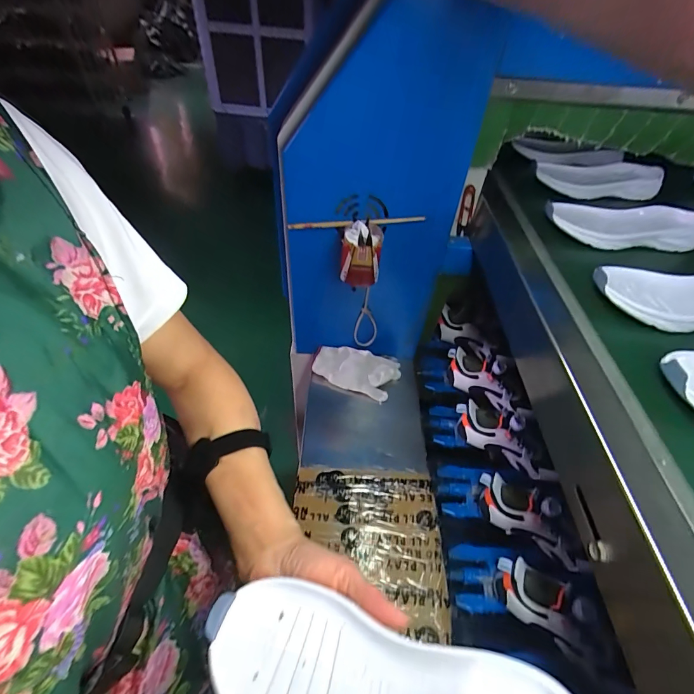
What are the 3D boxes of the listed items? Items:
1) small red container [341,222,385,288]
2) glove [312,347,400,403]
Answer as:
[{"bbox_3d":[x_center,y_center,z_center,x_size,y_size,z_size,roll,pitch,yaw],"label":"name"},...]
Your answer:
[{"bbox_3d":[0.024,-0.159,0.625,0.064,0.094,0.066,7,50,0],"label":"small red container"},{"bbox_3d":[0.020,0.050,0.812,0.183,0.033,0.097,12,50,4],"label":"glove"}]

